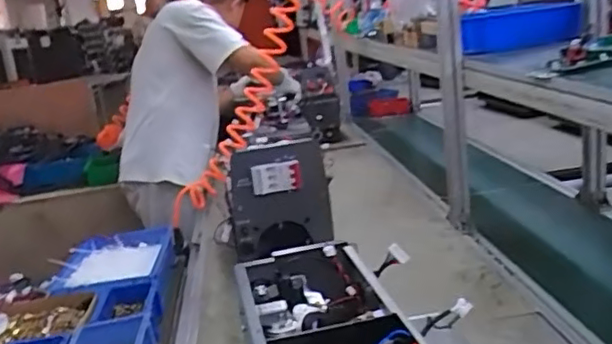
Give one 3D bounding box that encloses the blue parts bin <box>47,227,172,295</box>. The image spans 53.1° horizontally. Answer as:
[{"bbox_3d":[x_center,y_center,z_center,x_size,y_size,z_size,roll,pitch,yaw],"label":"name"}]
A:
[{"bbox_3d":[-0.401,0.214,1.292,0.220,0.079,0.285,-8,15,-6],"label":"blue parts bin"}]

